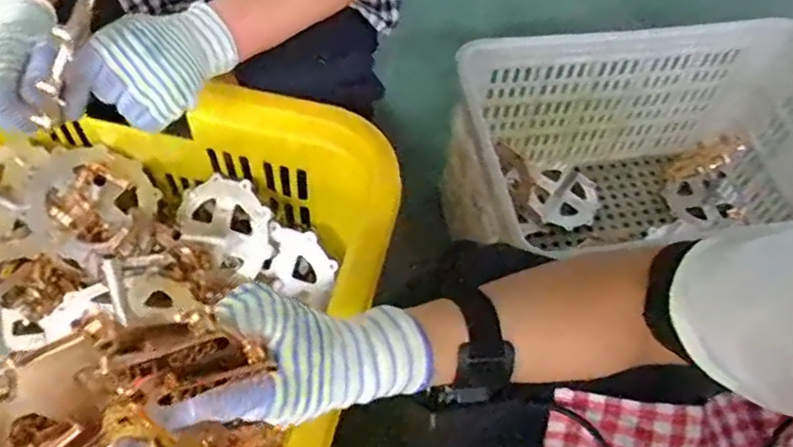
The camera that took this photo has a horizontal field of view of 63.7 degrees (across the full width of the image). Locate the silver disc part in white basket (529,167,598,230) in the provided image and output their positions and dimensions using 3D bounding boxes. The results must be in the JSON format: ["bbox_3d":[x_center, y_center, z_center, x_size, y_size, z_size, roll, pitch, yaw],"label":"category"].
[{"bbox_3d":[0.272,-0.047,1.032,0.107,0.026,0.112,23,70,-3],"label":"silver disc part in white basket"}]

